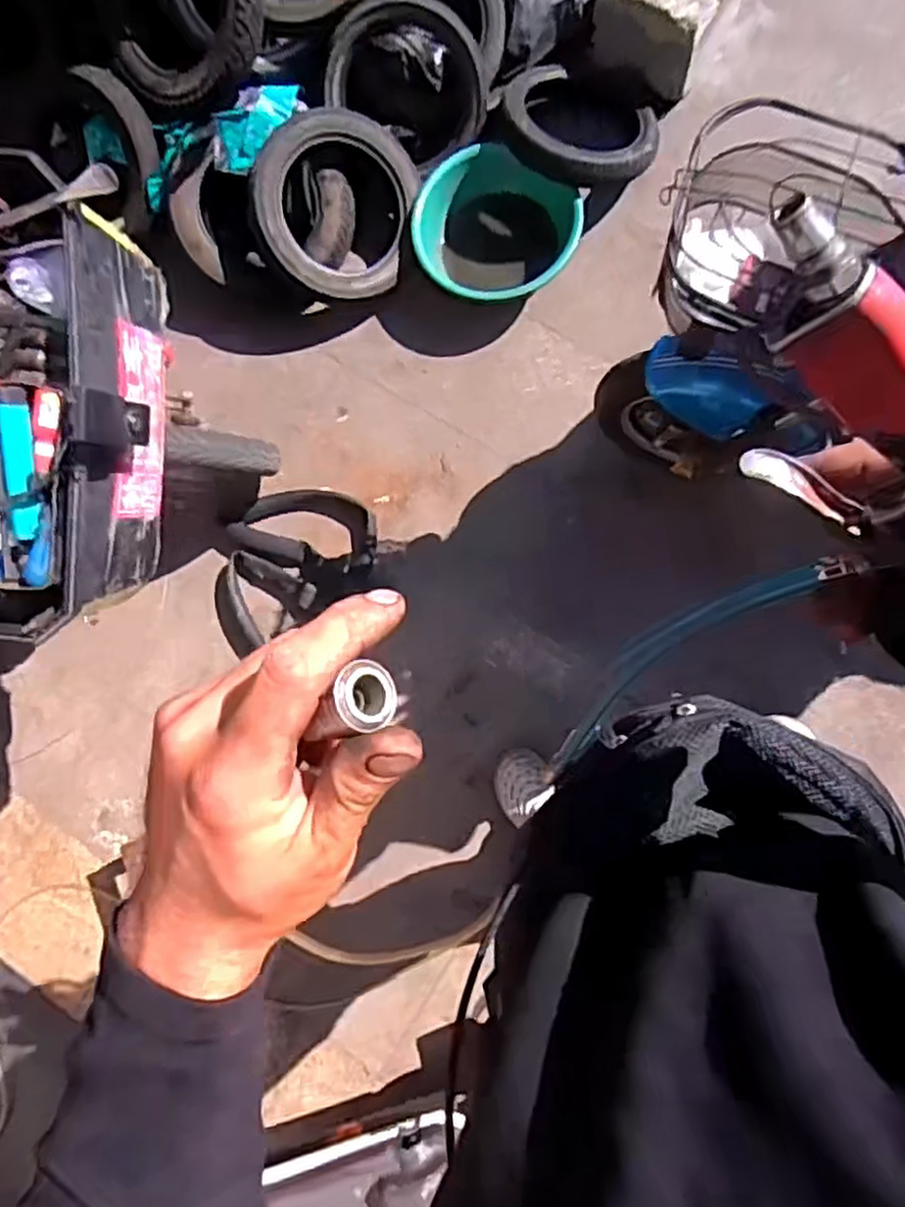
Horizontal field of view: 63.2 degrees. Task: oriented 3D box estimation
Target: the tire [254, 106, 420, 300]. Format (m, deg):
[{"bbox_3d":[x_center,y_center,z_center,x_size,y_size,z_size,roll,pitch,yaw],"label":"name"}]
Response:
[{"bbox_3d":[-0.250,-0.839,1.543,0.343,0.103,0.343,-6,109,-17],"label":"tire"}]

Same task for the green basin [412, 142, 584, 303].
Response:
[{"bbox_3d":[0.087,-0.791,1.570,0.317,0.087,0.293,-1,85,6],"label":"green basin"}]

